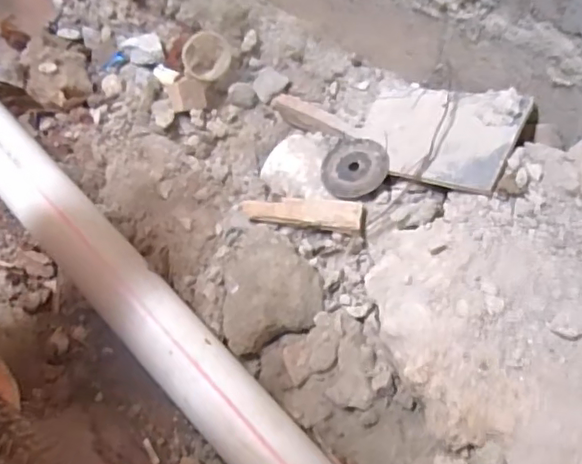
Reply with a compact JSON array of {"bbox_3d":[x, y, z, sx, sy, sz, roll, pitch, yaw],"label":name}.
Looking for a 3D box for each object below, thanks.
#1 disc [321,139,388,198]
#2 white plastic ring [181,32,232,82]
[{"bbox_3d":[0.082,-0.084,0.743,0.085,0.008,0.089,0,64,20],"label":"disc"},{"bbox_3d":[-0.129,-0.268,0.877,0.080,0.040,0.072,-25,105,-14],"label":"white plastic ring"}]

